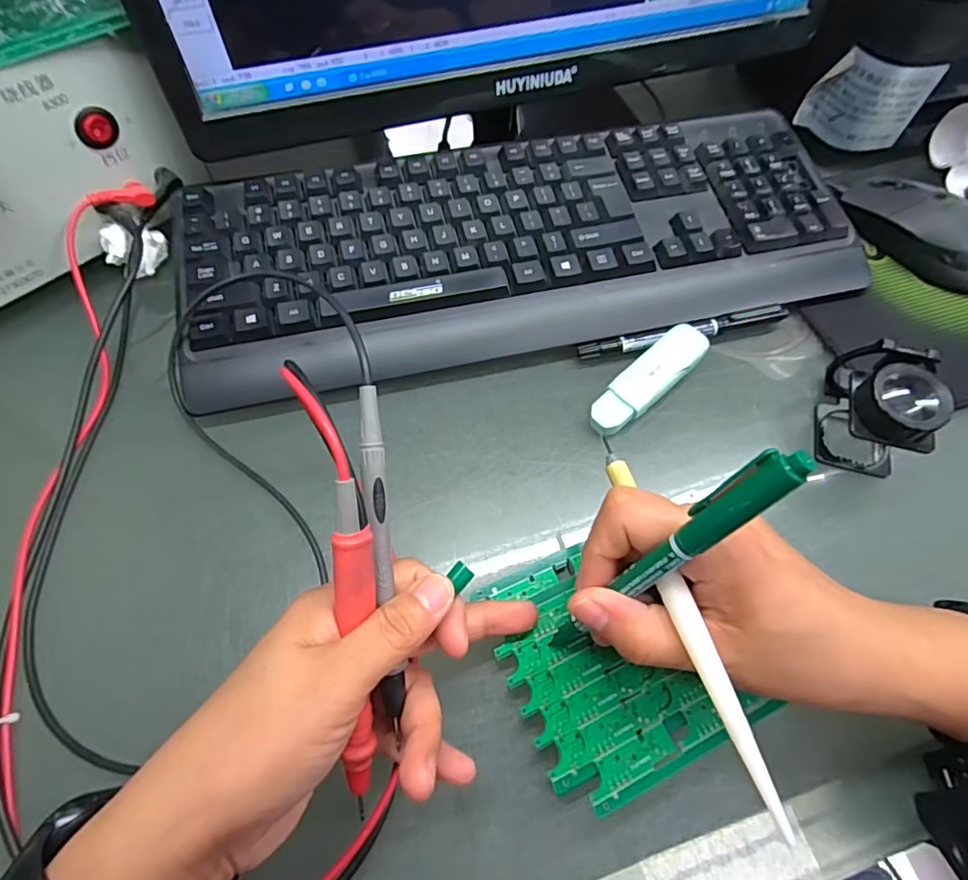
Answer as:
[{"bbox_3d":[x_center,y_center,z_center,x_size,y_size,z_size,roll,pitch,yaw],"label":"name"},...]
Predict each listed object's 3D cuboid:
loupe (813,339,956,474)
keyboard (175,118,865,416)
[{"bbox_3d":[0.215,-0.016,0.297,0.050,0.058,0.057,12,62,3],"label":"loupe"},{"bbox_3d":[0.030,-0.128,0.362,0.438,0.050,0.160,-13,63,-8],"label":"keyboard"}]

